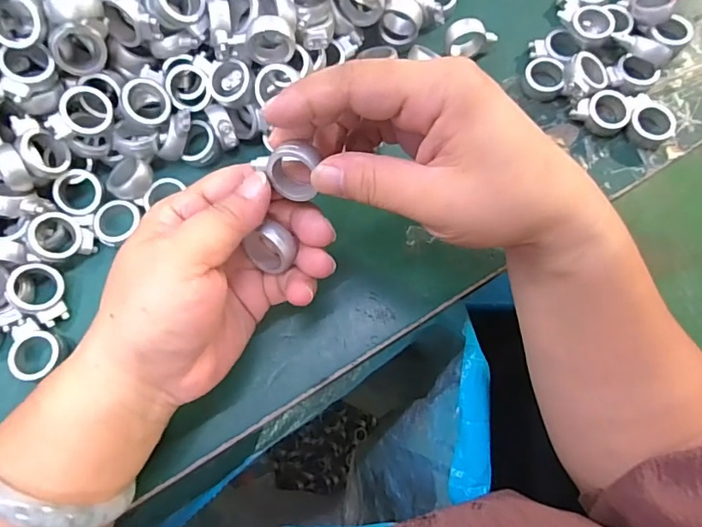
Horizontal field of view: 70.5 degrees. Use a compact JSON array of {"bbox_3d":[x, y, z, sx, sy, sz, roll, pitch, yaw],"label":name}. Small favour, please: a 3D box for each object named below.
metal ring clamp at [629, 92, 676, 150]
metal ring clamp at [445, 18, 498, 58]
[{"bbox_3d":[0.177,-0.084,0.297,0.031,0.012,0.029,40,76,11],"label":"metal ring clamp"},{"bbox_3d":[0.074,-0.138,0.309,0.032,0.025,0.013,2,72,0],"label":"metal ring clamp"}]

